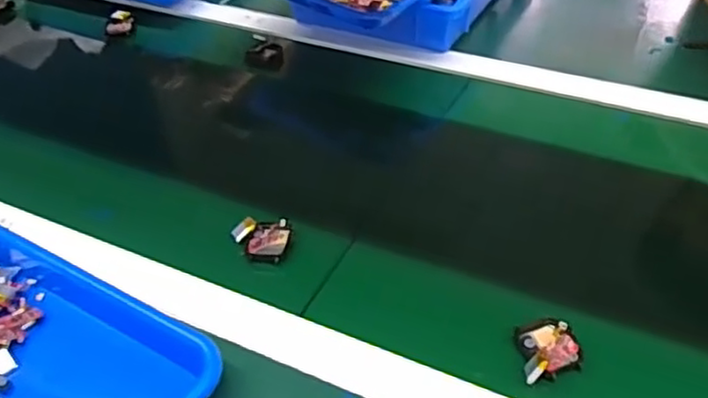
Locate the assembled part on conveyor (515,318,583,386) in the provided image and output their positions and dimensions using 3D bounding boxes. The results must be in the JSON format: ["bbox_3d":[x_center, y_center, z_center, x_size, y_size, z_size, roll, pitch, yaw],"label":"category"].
[{"bbox_3d":[0.140,0.107,0.489,0.041,0.018,0.057,-3,41,1],"label":"assembled part on conveyor"}]

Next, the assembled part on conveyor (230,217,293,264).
[{"bbox_3d":[-0.082,0.033,0.587,0.051,0.026,0.035,12,43,17],"label":"assembled part on conveyor"}]

